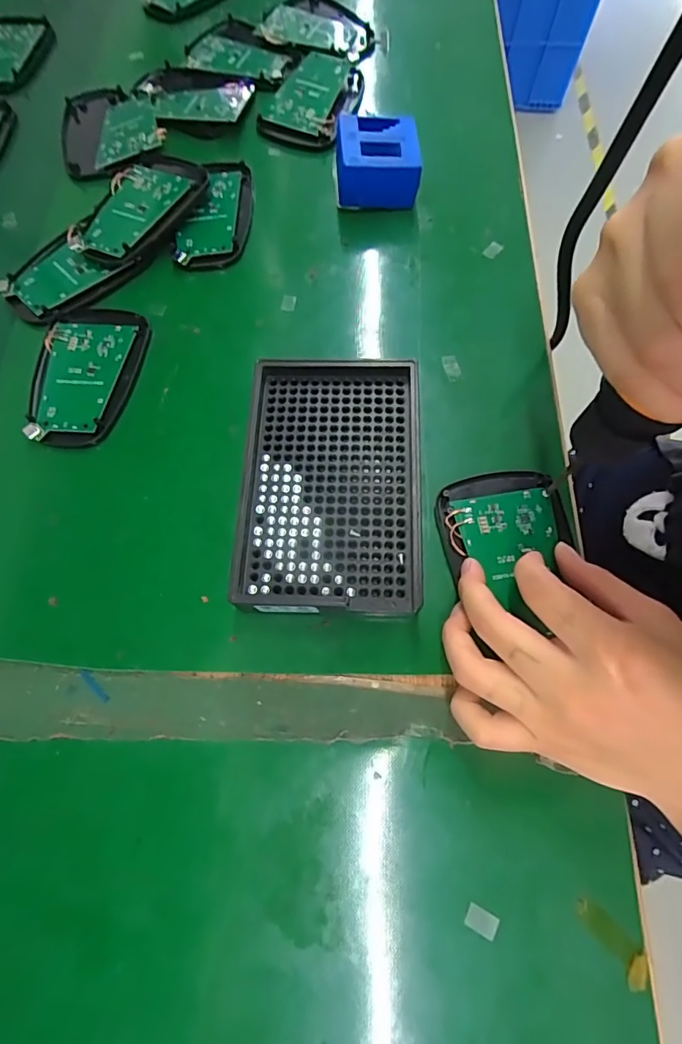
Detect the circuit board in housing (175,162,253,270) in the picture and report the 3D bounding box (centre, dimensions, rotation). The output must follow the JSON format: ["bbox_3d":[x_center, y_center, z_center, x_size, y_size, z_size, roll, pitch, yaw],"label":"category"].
[{"bbox_3d":[-0.087,-0.215,0.340,0.046,0.008,0.094,0,70,2],"label":"circuit board in housing"}]

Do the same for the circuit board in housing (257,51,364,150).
[{"bbox_3d":[-0.025,-0.324,0.373,0.061,0.010,0.088,16,71,7],"label":"circuit board in housing"}]

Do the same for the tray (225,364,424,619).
[{"bbox_3d":[-0.005,-0.020,0.259,0.090,0.025,0.136,0,70,2],"label":"tray"}]

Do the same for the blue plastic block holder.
[{"bbox_3d":[0.024,-0.242,0.332,0.053,0.036,0.045,-2,70,1],"label":"blue plastic block holder"}]

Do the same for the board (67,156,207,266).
[{"bbox_3d":[-0.140,-0.213,0.335,0.062,0.015,0.092,35,75,13],"label":"board"}]

